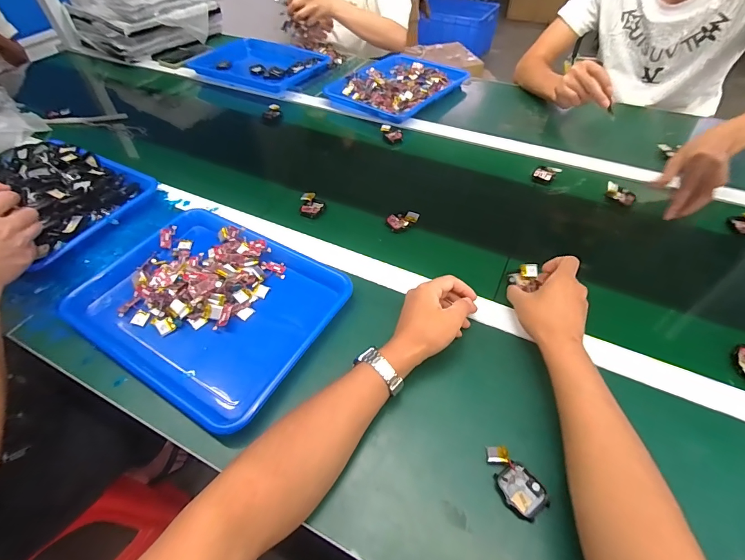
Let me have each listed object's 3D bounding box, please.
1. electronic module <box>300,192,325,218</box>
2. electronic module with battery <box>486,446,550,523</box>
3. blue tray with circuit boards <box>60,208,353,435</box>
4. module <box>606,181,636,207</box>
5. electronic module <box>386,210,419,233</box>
[{"bbox_3d":[-0.105,-0.132,0.660,0.042,0.015,0.052,-3,51,-2],"label":"electronic module"},{"bbox_3d":[0.142,0.203,0.380,0.040,0.014,0.069,-26,55,-19],"label":"electronic module with battery"},{"bbox_3d":[-0.227,0.022,0.523,0.339,0.048,0.260,25,55,20],"label":"blue tray with circuit boards"},{"bbox_3d":[0.442,-0.154,0.668,0.050,0.022,0.025,31,58,24],"label":"module"},{"bbox_3d":[0.051,-0.099,0.630,0.053,0.016,0.030,-15,52,-11],"label":"electronic module"}]

